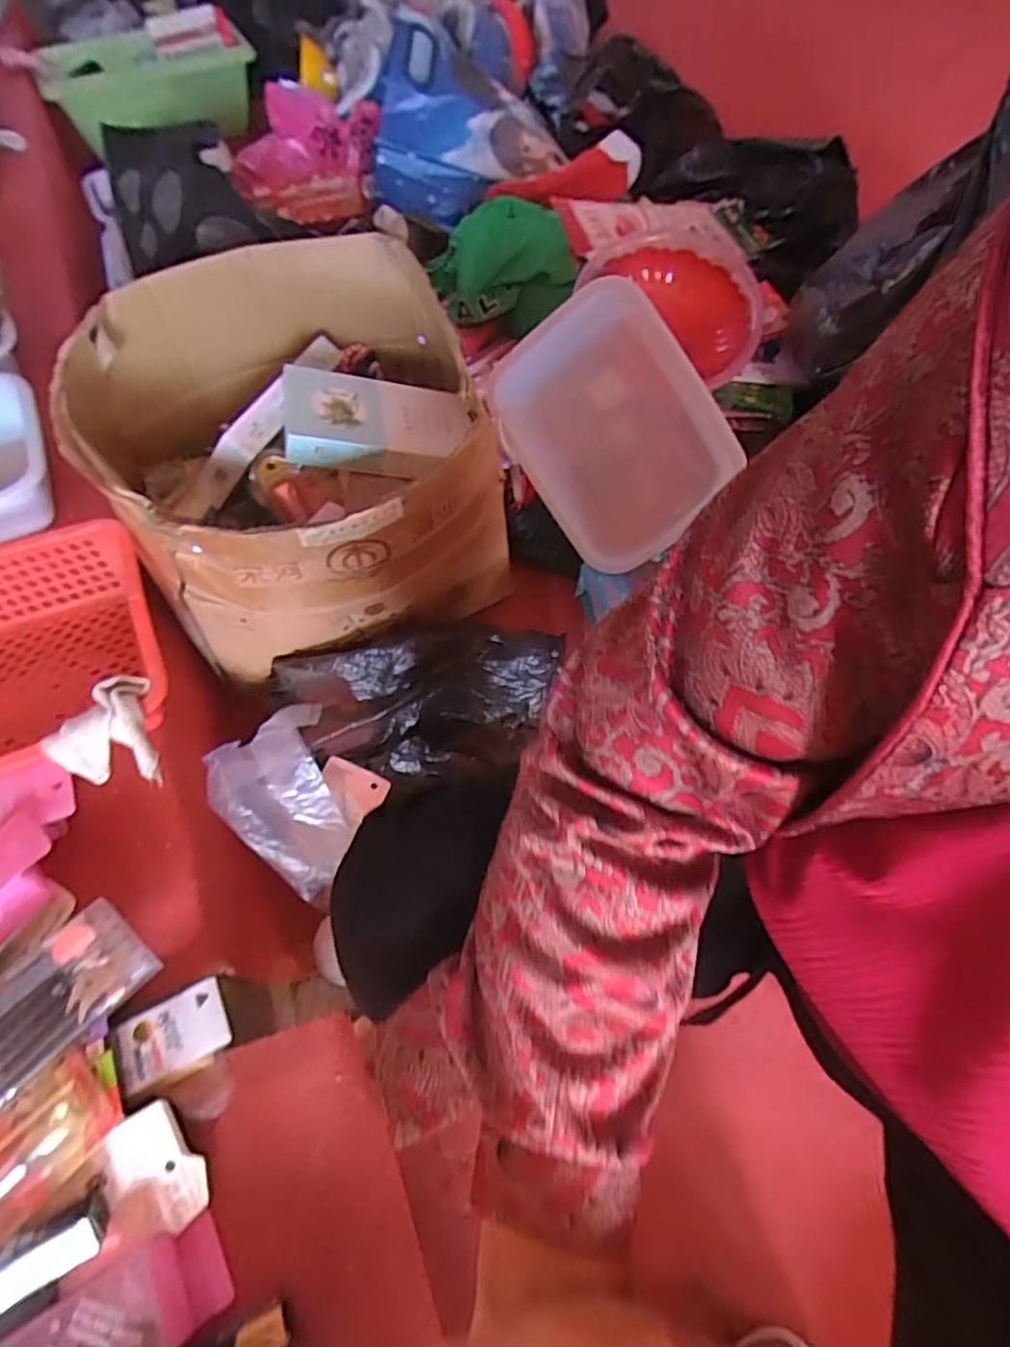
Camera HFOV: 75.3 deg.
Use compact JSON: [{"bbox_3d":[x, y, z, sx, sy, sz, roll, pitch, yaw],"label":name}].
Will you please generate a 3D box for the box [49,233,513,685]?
[{"bbox_3d":[-0.217,-0.228,0.719,0.382,0.254,0.398,-24,63,-12],"label":"box"}]

